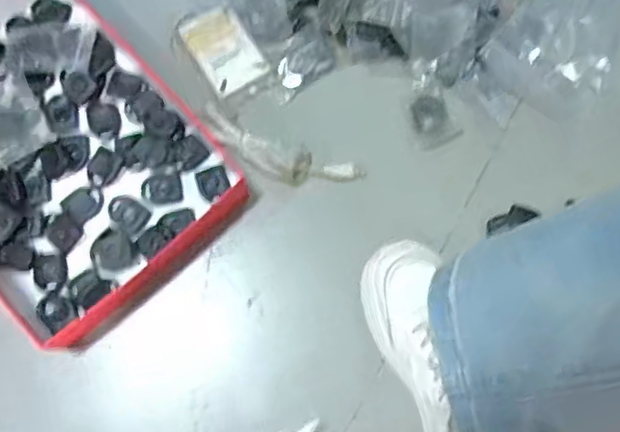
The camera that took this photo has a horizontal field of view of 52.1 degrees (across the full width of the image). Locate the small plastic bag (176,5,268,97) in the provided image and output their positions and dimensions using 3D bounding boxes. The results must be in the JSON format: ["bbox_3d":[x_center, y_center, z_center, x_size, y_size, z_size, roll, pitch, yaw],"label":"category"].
[{"bbox_3d":[-0.089,-0.172,0.651,0.058,0.006,0.089,-33,80,-8],"label":"small plastic bag"}]

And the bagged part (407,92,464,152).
[{"bbox_3d":[0.126,-0.098,0.646,0.044,0.009,0.052,-24,79,-7],"label":"bagged part"}]

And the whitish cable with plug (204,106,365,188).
[{"bbox_3d":[-0.031,-0.060,0.616,0.162,0.018,0.041,23,78,4],"label":"whitish cable with plug"}]

